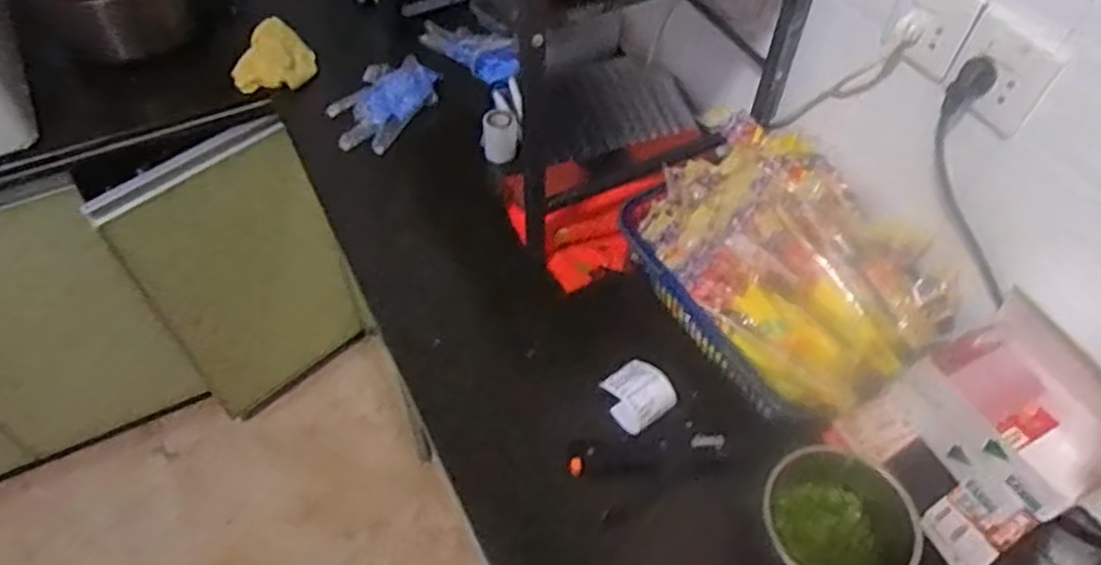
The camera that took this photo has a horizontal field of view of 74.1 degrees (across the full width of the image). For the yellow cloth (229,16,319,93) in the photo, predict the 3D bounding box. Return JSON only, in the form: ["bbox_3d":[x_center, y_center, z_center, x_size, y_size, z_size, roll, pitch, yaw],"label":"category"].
[{"bbox_3d":[-0.438,-0.352,1.176,0.103,0.029,0.134,27,72,-24],"label":"yellow cloth"}]

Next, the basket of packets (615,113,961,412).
[{"bbox_3d":[0.265,-0.028,0.855,0.252,0.118,0.363,-25,58,-19],"label":"basket of packets"}]

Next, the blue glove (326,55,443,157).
[{"bbox_3d":[-0.262,-0.281,1.113,0.131,0.043,0.187,26,57,17],"label":"blue glove"}]

